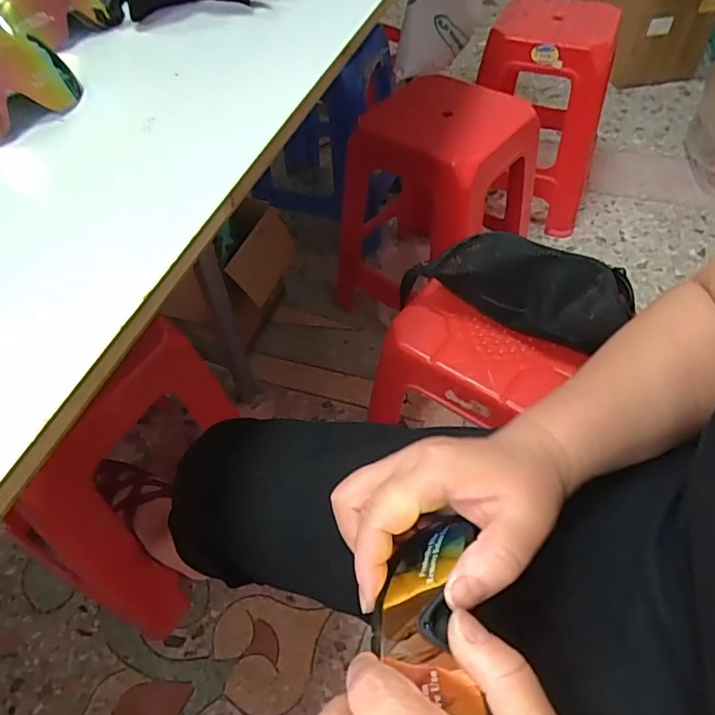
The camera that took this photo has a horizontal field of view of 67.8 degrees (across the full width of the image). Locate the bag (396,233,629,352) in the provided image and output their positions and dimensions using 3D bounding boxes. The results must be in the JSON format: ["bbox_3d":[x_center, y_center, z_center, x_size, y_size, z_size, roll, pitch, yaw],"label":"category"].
[{"bbox_3d":[0.205,-0.084,0.675,0.256,0.118,0.076,20,55,16],"label":"bag"}]

